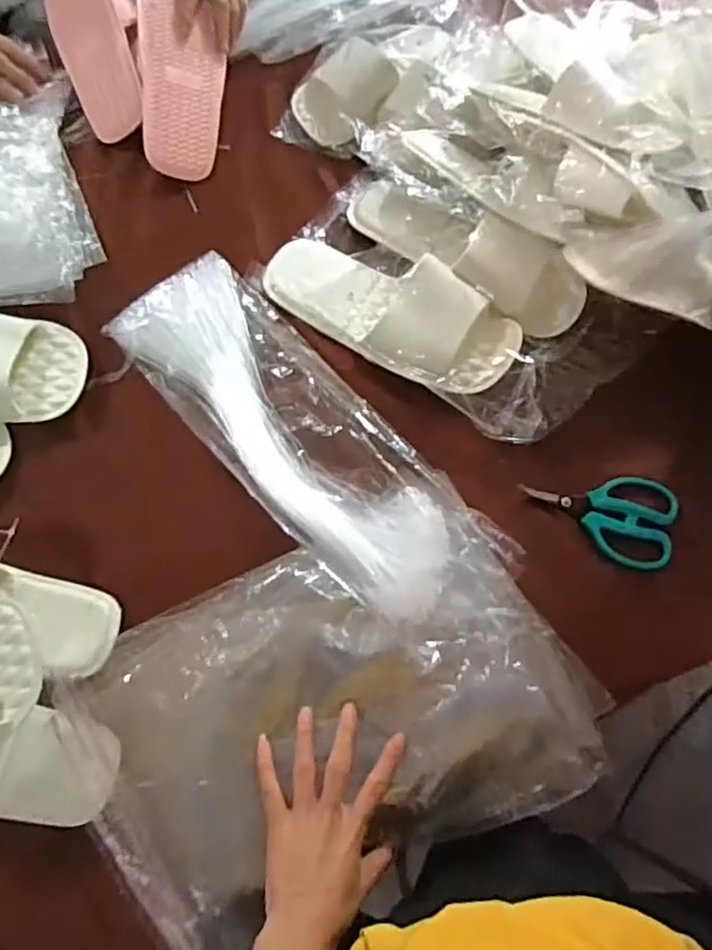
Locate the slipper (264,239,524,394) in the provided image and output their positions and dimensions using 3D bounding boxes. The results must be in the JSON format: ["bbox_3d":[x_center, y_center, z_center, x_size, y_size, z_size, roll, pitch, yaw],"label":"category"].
[{"bbox_3d":[0.035,-0.174,0.669,0.266,0.050,0.107,29,72,9],"label":"slipper"}]

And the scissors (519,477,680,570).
[{"bbox_3d":[0.233,0.032,0.629,0.144,0.009,0.084,17,71,5],"label":"scissors"}]

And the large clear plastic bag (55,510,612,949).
[{"bbox_3d":[-0.006,0.196,0.551,0.381,0.056,0.275,-25,74,-10],"label":"large clear plastic bag"}]

